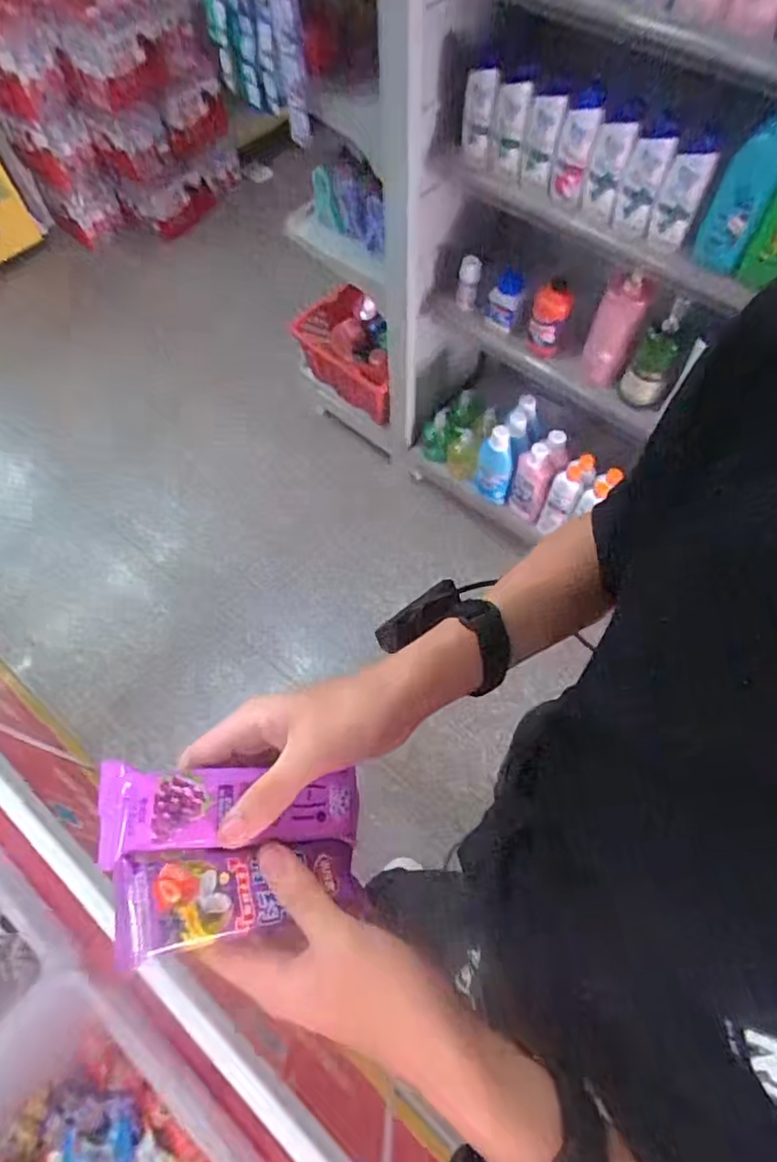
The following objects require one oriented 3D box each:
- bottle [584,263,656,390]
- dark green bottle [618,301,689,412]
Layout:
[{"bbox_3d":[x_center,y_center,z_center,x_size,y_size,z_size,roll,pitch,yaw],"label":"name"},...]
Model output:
[{"bbox_3d":[0.452,-0.510,1.252,0.081,0.271,0.080,18,65,10],"label":"bottle"},{"bbox_3d":[0.512,-0.428,1.205,0.078,0.216,0.052,31,68,16],"label":"dark green bottle"}]

